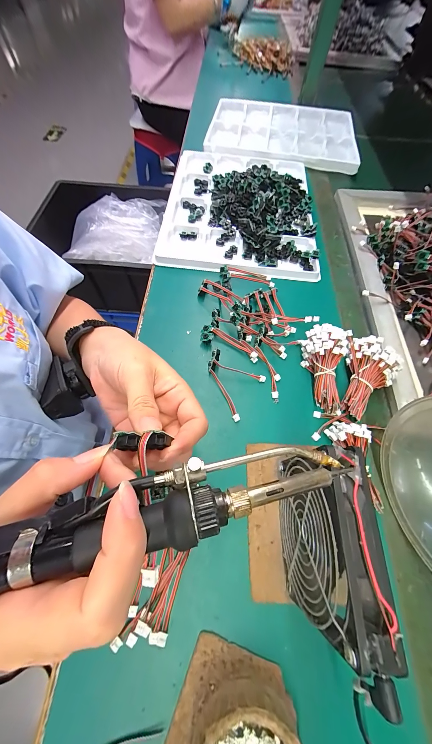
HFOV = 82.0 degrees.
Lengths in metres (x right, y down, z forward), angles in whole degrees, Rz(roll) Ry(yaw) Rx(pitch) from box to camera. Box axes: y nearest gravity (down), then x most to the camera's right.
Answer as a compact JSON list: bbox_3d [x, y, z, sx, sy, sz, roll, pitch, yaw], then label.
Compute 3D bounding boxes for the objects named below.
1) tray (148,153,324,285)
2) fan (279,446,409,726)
[{"bbox_3d":[0.051,-0.336,0.484,0.276,0.033,0.354,5,63,0],"label":"tray"},{"bbox_3d":[0.083,0.135,0.203,0.032,0.130,0.127,1,63,-2],"label":"fan"}]

